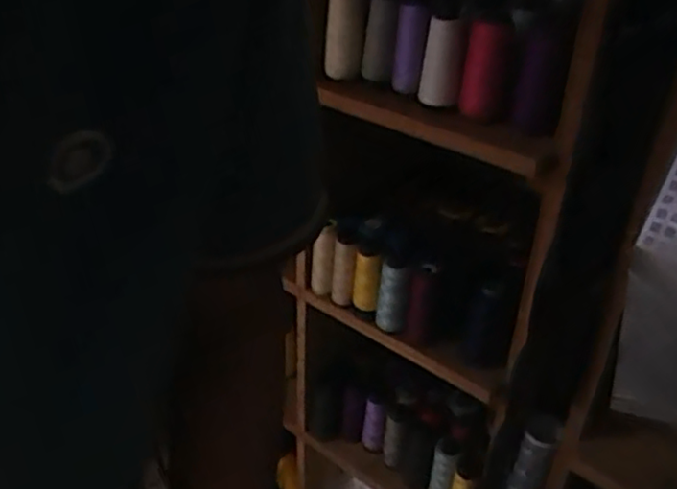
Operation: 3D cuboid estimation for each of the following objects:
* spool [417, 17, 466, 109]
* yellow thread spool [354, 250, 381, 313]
[{"bbox_3d":[0.113,-0.198,0.754,0.040,0.093,0.034,4,33,2],"label":"spool"},{"bbox_3d":[0.038,0.055,0.932,0.032,0.088,0.031,4,33,2],"label":"yellow thread spool"}]

